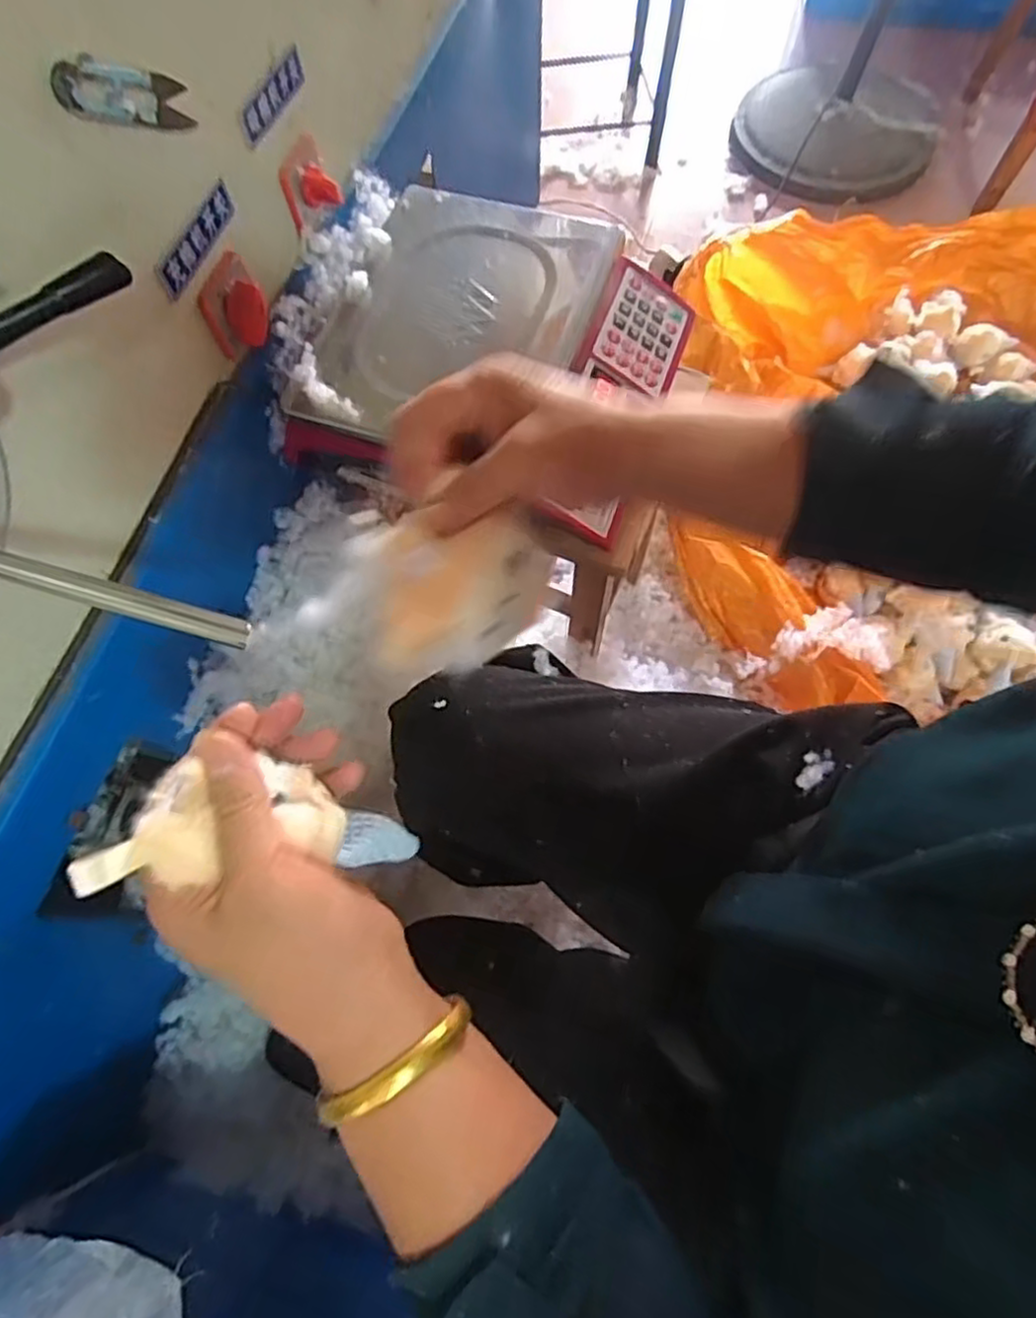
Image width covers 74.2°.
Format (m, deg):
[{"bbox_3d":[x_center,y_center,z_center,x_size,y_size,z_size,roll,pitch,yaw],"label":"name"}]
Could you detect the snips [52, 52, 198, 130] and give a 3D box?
[{"bbox_3d":[-0.239,-0.346,0.421,0.007,0.029,0.114,16,36,8],"label":"snips"}]

